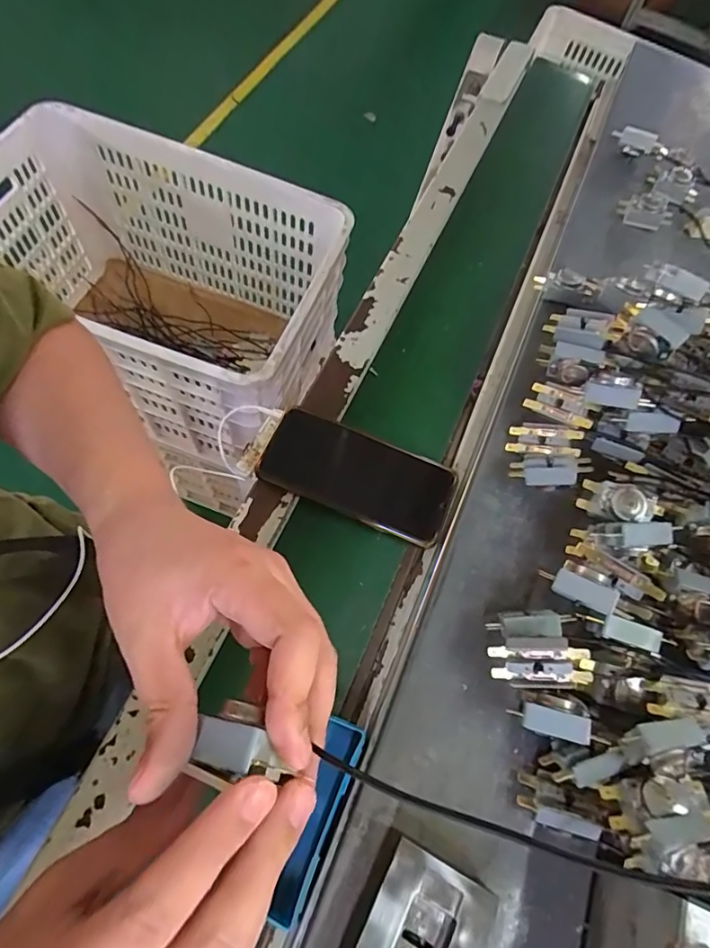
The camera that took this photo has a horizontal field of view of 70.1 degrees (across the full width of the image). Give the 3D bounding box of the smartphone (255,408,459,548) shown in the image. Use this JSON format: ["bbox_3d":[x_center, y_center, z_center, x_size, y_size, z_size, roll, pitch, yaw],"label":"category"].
[{"bbox_3d":[0.003,0.000,0.436,0.162,0.007,0.075,22,67,2],"label":"smartphone"}]

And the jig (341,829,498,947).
[{"bbox_3d":[0.034,0.262,0.287,0.068,0.032,0.080,28,66,6],"label":"jig"}]

